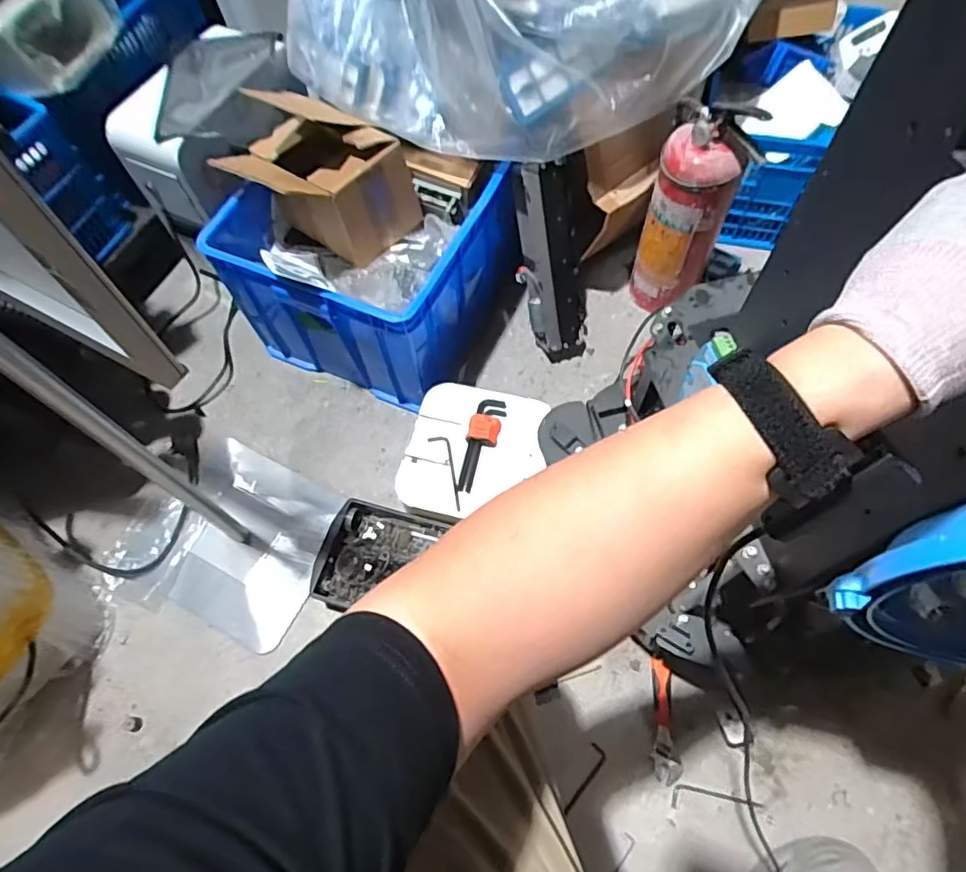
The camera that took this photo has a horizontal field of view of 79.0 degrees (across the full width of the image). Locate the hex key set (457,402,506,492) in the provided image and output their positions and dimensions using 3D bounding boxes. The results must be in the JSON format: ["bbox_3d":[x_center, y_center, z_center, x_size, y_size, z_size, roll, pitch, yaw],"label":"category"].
[{"bbox_3d":[-0.002,0.009,1.006,0.052,0.034,0.177,10,64,7],"label":"hex key set"}]

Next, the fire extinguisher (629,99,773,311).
[{"bbox_3d":[0.381,-0.413,1.086,0.147,0.403,0.128,17,65,10],"label":"fire extinguisher"}]

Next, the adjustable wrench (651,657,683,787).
[{"bbox_3d":[0.276,0.434,0.900,0.043,0.012,0.172,-1,63,2],"label":"adjustable wrench"}]

